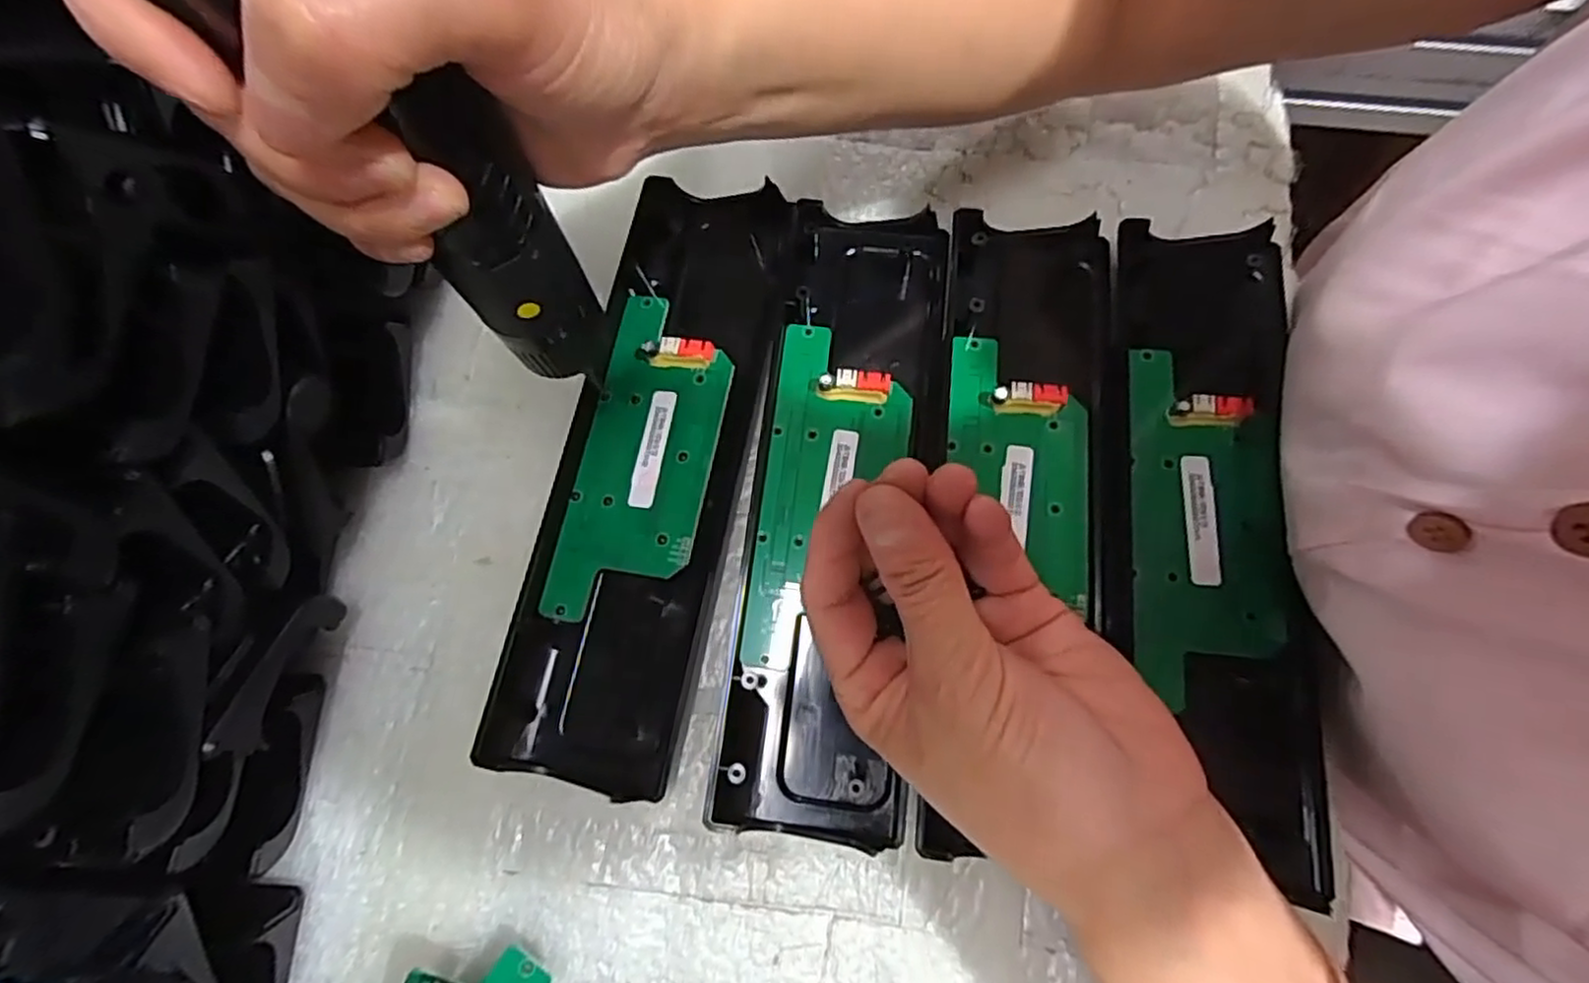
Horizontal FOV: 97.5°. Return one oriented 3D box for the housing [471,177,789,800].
[{"bbox_3d":[-0.059,-0.014,0.282,0.068,0.034,0.244,9,75,5],"label":"housing"}]

